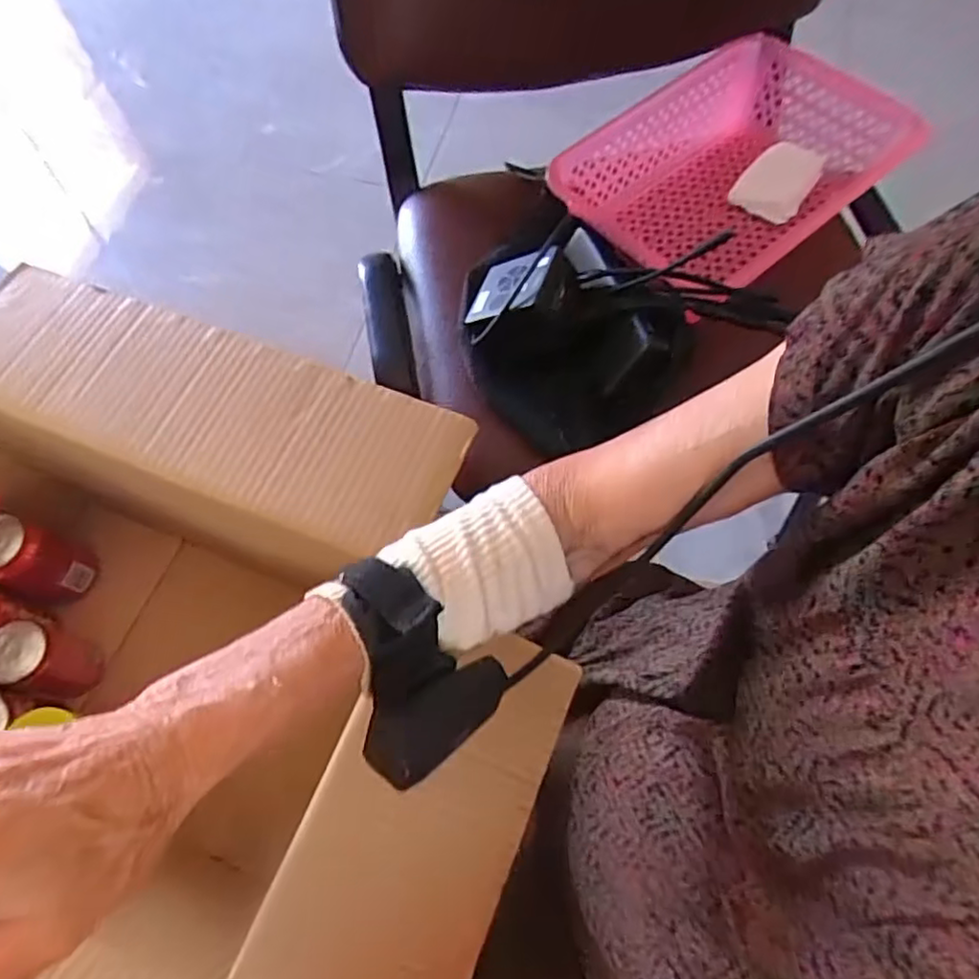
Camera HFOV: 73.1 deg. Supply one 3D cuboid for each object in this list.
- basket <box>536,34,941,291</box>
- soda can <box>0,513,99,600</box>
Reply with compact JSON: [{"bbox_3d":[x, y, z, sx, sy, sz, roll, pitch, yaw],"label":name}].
[{"bbox_3d":[0.242,-0.309,0.650,0.297,0.093,0.220,-36,70,-15],"label":"basket"},{"bbox_3d":[-0.450,0.071,0.661,0.061,0.114,0.061,0,65,1],"label":"soda can"}]

